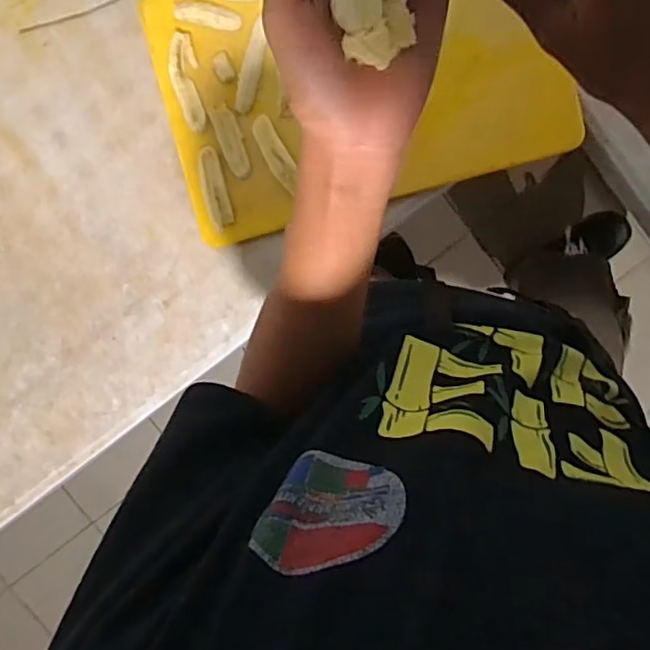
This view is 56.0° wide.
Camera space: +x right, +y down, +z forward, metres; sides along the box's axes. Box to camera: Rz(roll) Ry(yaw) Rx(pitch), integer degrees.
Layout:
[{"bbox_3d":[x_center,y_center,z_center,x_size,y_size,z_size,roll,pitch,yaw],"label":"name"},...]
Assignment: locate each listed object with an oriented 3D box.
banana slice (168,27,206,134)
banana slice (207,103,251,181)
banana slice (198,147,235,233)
[{"bbox_3d":[-0.161,-0.281,0.708,0.035,0.012,0.109,-5,97,5],"label":"banana slice"},{"bbox_3d":[-0.108,-0.212,0.708,0.028,0.006,0.085,-20,96,7],"label":"banana slice"},{"bbox_3d":[-0.130,-0.160,0.723,0.029,0.010,0.094,-15,96,6],"label":"banana slice"}]

